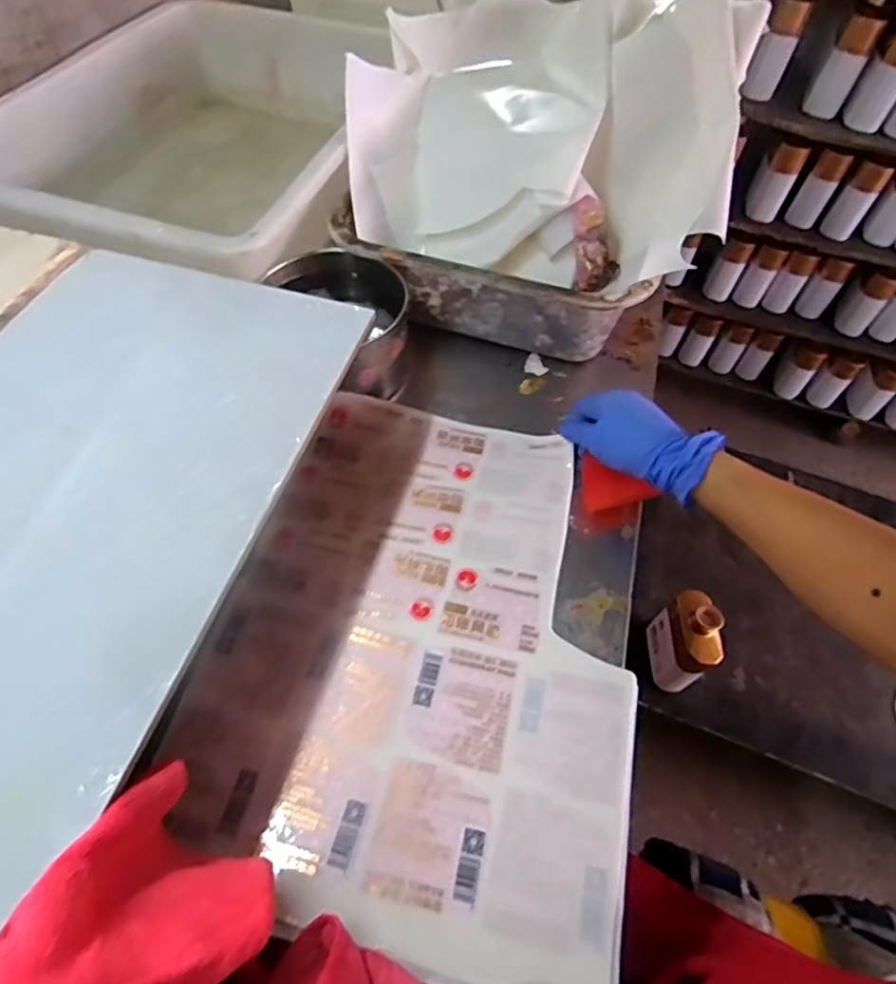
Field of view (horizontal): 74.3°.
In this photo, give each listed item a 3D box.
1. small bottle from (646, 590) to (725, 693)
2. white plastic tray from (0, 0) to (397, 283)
[{"bbox_3d":[0.352,0.226,0.890,0.065,0.151,0.112,-3,56,-8],"label":"small bottle"},{"bbox_3d":[-0.274,-0.368,0.670,0.362,0.144,0.483,13,56,4],"label":"white plastic tray"}]

